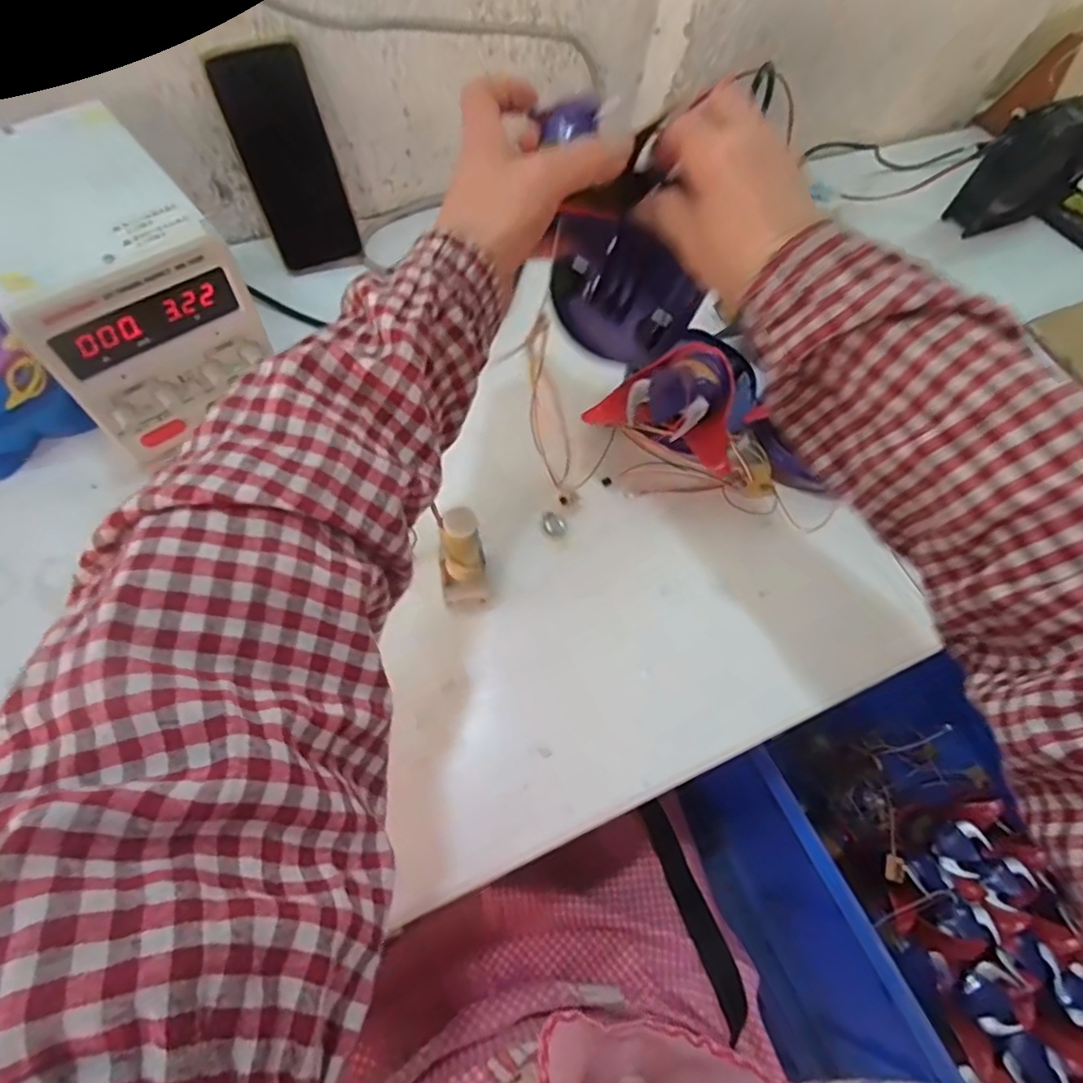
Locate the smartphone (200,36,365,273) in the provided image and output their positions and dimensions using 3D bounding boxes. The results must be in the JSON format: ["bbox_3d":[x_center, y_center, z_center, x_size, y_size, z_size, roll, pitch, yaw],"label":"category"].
[{"bbox_3d":[-0.213,-0.321,0.520,0.075,0.162,0.012,-20,48,-9],"label":"smartphone"}]

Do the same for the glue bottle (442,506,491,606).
[{"bbox_3d":[-0.053,0.013,0.407,0.031,0.092,0.028,-10,64,-9],"label":"glue bottle"}]

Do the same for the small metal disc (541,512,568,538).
[{"bbox_3d":[0.010,-0.014,0.475,0.020,0.005,0.022,2,63,-3],"label":"small metal disc"}]

